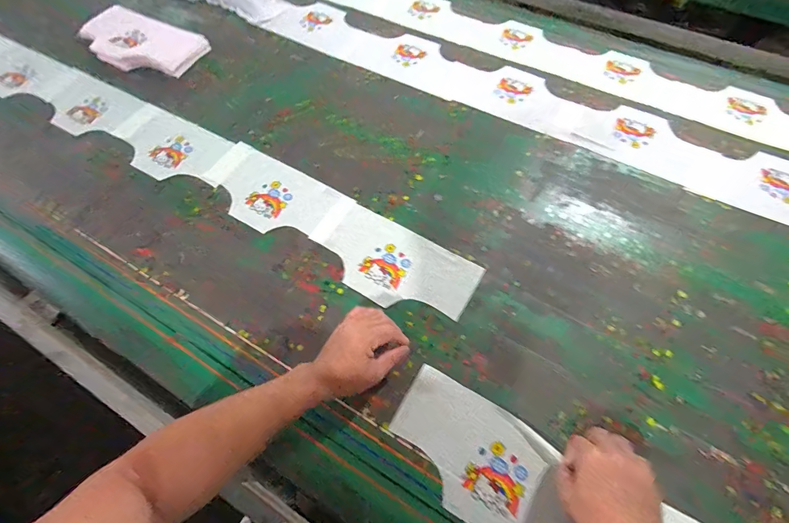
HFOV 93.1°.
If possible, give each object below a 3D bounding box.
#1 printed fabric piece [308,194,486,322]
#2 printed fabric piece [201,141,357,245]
[{"bbox_3d":[-0.009,0.000,0.668,0.303,0.004,0.150,29,68,14],"label":"printed fabric piece"},{"bbox_3d":[-0.240,-0.132,0.739,0.300,0.007,0.151,31,69,15],"label":"printed fabric piece"}]

